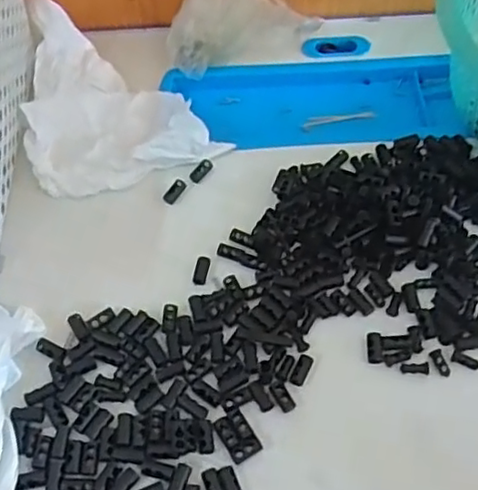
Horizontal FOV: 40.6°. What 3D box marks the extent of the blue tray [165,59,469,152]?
[{"bbox_3d":[0.061,-0.113,0.523,0.230,0.020,0.105,-2,56,0],"label":"blue tray"}]

